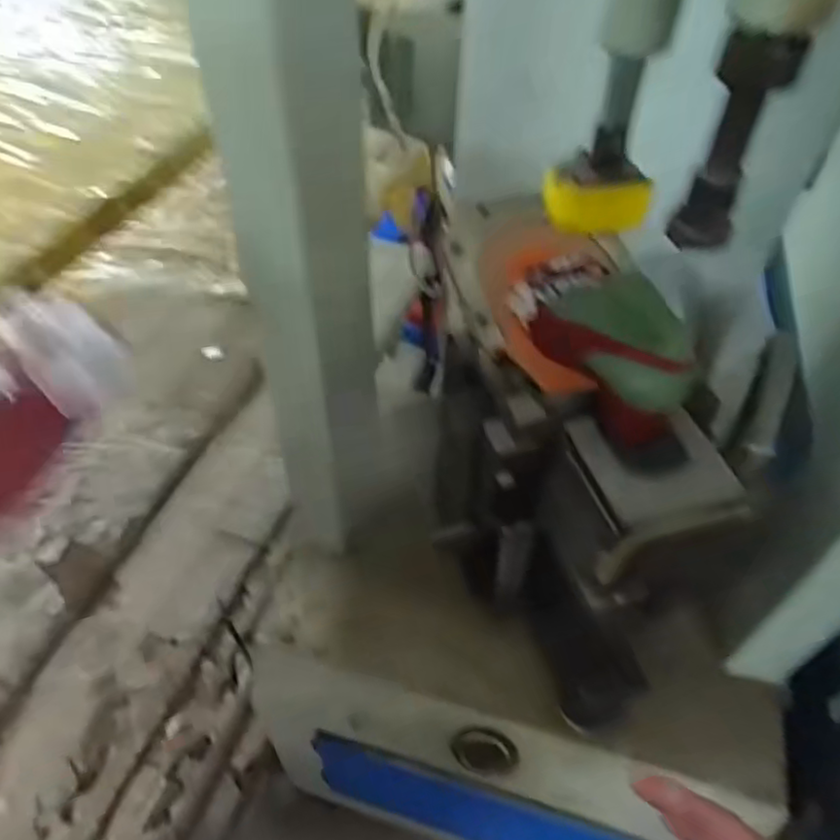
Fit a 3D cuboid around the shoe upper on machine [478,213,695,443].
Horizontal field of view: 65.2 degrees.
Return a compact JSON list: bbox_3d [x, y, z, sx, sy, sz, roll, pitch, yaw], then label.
[{"bbox_3d":[0.150,-0.126,0.663,0.137,0.120,0.315,-10,49,-10],"label":"shoe upper on machine"}]

